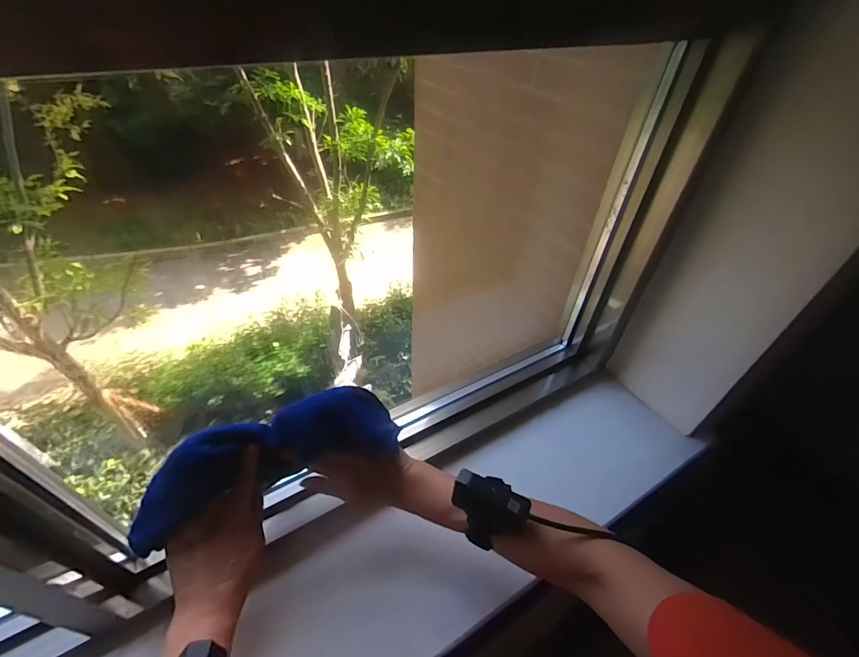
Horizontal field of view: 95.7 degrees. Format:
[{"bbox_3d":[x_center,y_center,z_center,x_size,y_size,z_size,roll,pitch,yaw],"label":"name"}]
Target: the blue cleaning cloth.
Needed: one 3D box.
[{"bbox_3d":[-0.156,0.124,0.391,0.256,0.084,0.053,-17,47,-23],"label":"blue cleaning cloth"}]

